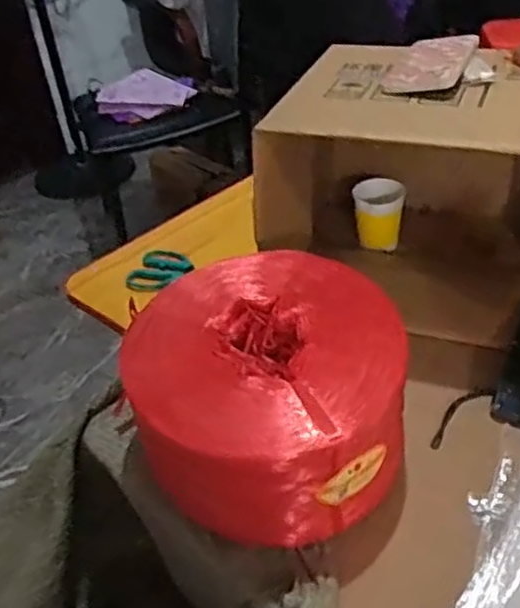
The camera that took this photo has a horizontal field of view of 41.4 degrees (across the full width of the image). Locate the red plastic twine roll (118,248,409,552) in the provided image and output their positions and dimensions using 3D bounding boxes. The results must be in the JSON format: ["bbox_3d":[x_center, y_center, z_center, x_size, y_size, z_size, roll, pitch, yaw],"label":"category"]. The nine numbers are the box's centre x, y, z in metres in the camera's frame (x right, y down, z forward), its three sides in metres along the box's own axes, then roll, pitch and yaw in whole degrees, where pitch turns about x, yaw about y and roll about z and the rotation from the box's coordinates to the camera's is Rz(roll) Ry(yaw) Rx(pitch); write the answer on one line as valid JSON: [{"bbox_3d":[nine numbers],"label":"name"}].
[{"bbox_3d":[0.007,0.081,0.672,0.247,0.118,0.270,-5,36,4],"label":"red plastic twine roll"}]

